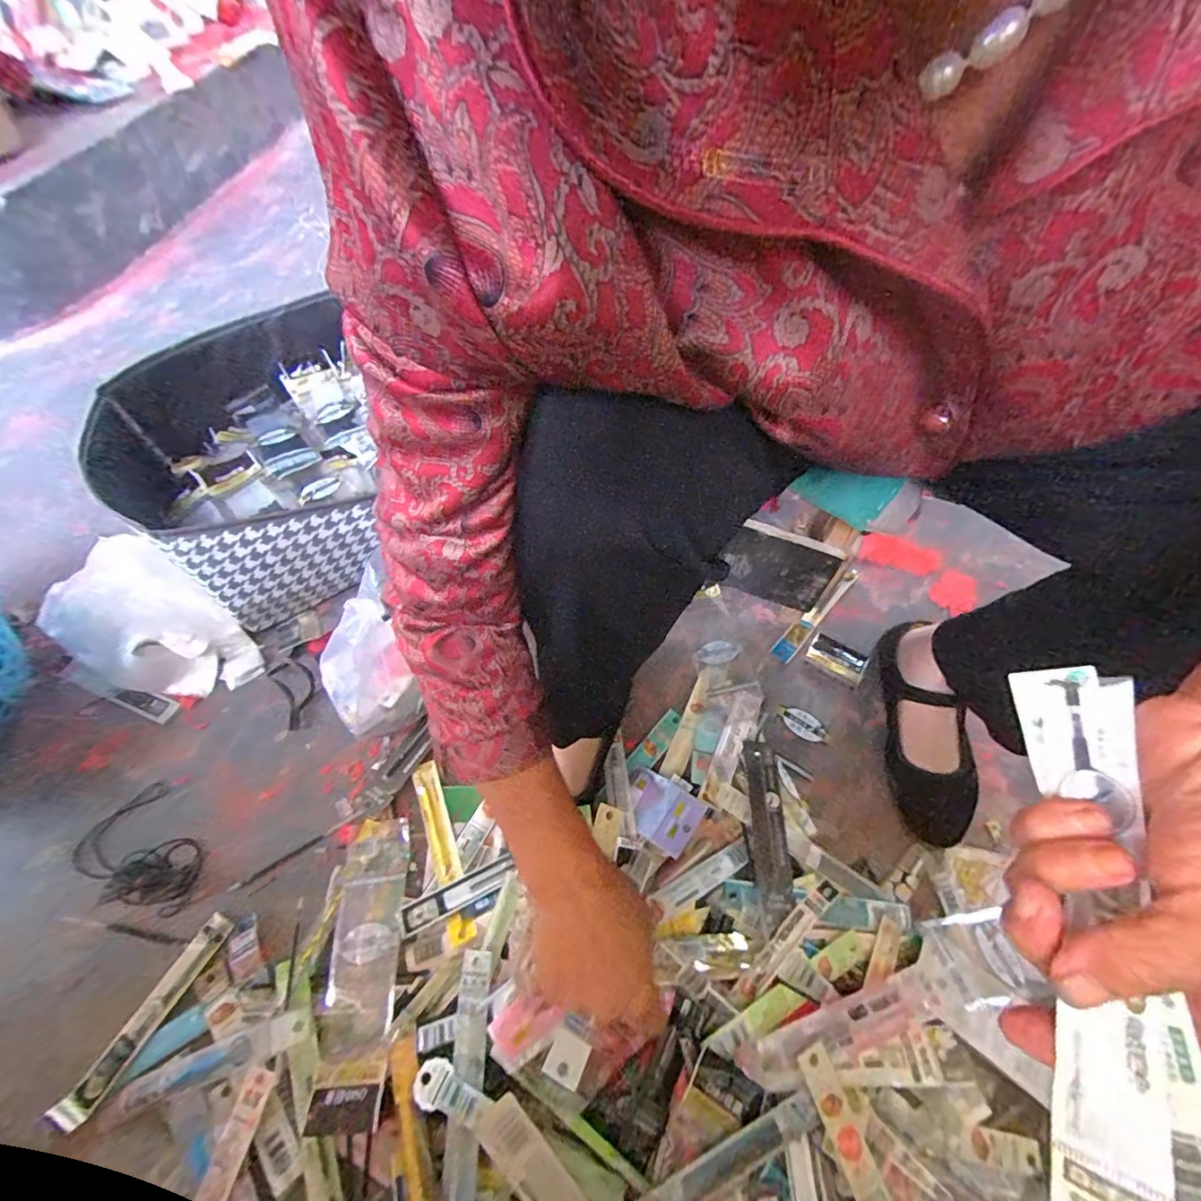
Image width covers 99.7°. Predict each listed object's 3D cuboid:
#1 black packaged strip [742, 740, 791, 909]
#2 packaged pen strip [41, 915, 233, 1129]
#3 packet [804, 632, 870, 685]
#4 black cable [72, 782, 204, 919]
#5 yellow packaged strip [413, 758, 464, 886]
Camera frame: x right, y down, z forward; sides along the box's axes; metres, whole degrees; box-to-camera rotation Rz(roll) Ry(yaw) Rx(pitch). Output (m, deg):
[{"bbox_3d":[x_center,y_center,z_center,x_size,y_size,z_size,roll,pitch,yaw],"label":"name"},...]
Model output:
[{"bbox_3d":[0.162,0.213,0.498,0.036,0.010,0.148,5,59,2],"label":"black packaged strip"},{"bbox_3d":[-0.383,0.350,0.429,0.026,0.008,0.153,25,62,13],"label":"packaged pen strip"},{"bbox_3d":[0.285,0.066,0.609,0.063,0.004,0.043,32,64,17],"label":"packet"},{"bbox_3d":[-0.446,0.251,0.492,0.131,0.011,0.082,40,66,20],"label":"black cable"},{"bbox_3d":[-0.164,0.220,0.509,0.024,0.012,0.118,-19,62,-12],"label":"yellow packaged strip"}]

